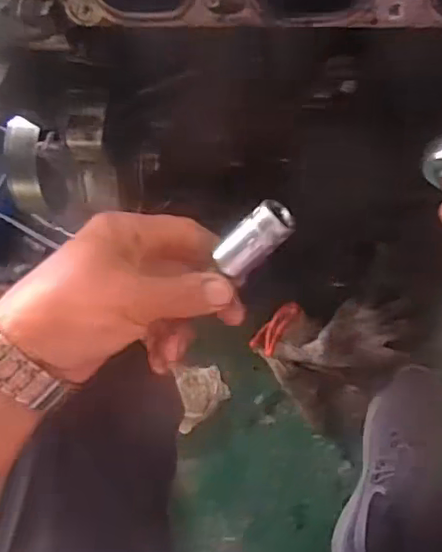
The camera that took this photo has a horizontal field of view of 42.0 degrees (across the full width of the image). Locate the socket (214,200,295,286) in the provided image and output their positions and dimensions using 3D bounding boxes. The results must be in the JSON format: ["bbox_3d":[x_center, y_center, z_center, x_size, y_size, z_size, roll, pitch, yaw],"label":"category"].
[{"bbox_3d":[0.017,-0.018,0.292,0.022,0.017,0.044,44,106,9],"label":"socket"}]

